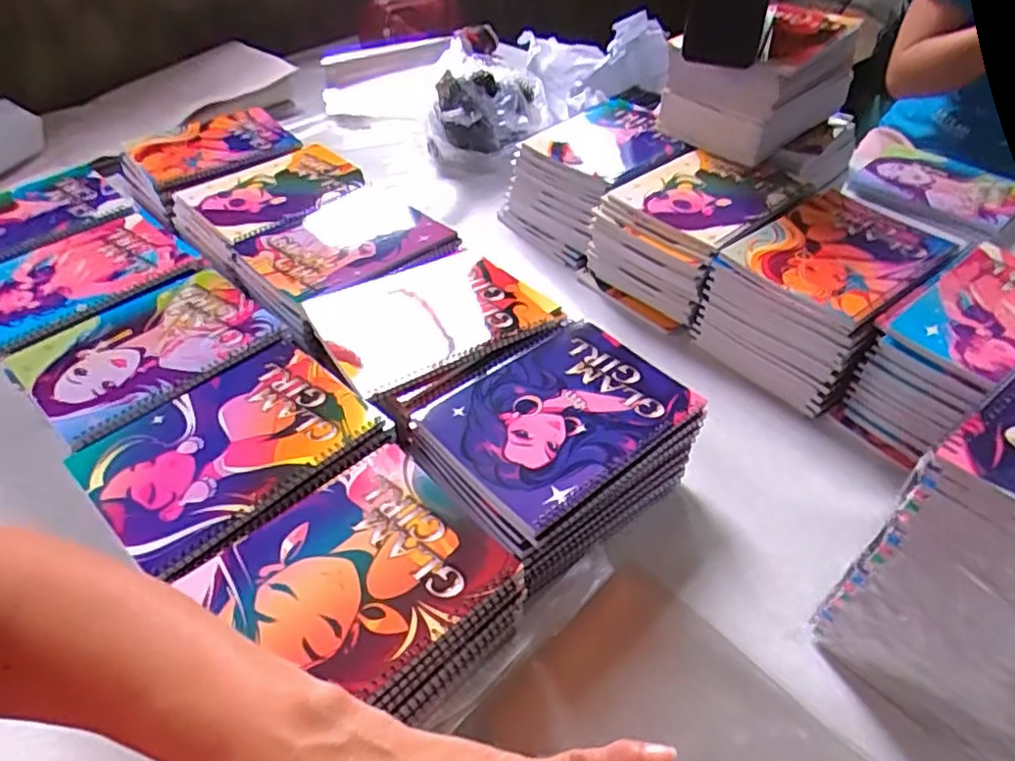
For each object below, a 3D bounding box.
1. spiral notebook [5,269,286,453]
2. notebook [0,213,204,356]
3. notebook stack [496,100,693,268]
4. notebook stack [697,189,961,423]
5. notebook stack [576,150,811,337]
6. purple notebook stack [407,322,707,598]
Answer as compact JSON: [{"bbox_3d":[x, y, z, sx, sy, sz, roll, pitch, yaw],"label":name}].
[{"bbox_3d":[-0.329,-0.036,0.600,0.152,0.013,0.206,32,54,30],"label":"spiral notebook"},{"bbox_3d":[-0.451,-0.111,0.677,0.158,0.012,0.205,32,53,29],"label":"notebook"},{"bbox_3d":[0.127,-0.268,0.869,0.206,0.118,0.178,-29,51,-25],"label":"notebook stack"},{"bbox_3d":[0.334,-0.089,0.684,0.206,0.112,0.164,-29,51,-25],"label":"notebook stack"},{"bbox_3d":[0.224,-0.173,0.779,0.170,0.124,0.202,34,55,31],"label":"notebook stack"},{"bbox_3d":[0.039,0.050,0.564,0.202,0.073,0.169,-32,52,-27],"label":"purple notebook stack"}]

